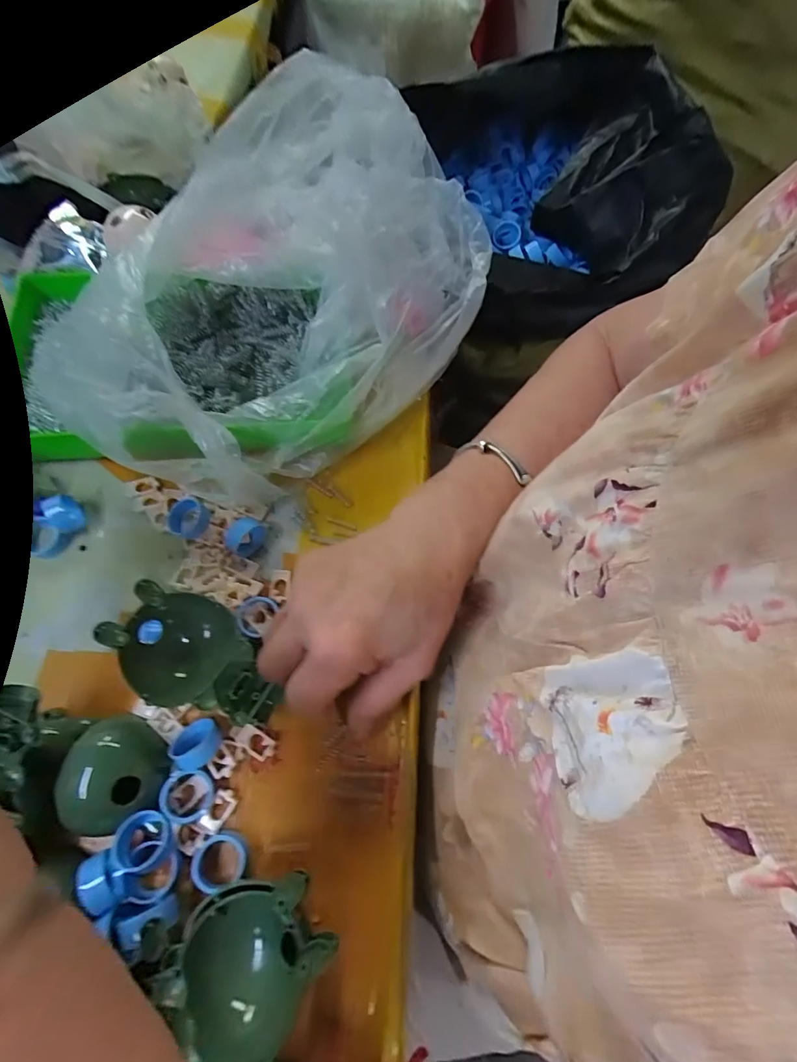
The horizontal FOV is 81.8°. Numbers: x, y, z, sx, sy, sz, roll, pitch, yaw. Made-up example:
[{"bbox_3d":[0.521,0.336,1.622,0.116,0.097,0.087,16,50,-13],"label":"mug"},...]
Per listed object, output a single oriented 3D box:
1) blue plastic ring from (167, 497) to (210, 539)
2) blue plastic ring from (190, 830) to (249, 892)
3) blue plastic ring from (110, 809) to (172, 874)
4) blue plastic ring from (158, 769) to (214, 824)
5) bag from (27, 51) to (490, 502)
[{"bbox_3d":[-0.142,-0.008,0.310,0.029,0.011,0.026,36,71,11],"label":"blue plastic ring"},{"bbox_3d":[-0.093,0.173,0.242,0.027,0.012,0.025,1,68,-2],"label":"blue plastic ring"},{"bbox_3d":[-0.134,0.160,0.237,0.025,0.016,0.026,1,68,-2],"label":"blue plastic ring"},{"bbox_3d":[-0.115,0.144,0.251,0.026,0.010,0.025,1,68,-2],"label":"blue plastic ring"},{"bbox_3d":[-0.071,-0.156,0.313,0.184,0.129,0.303,36,71,11],"label":"bag"}]

